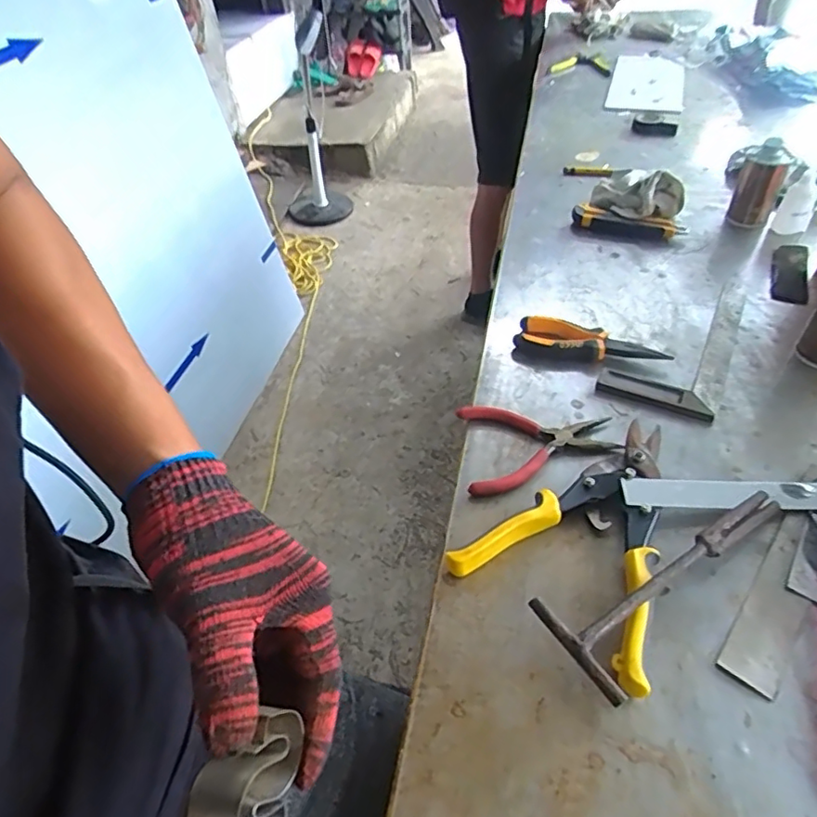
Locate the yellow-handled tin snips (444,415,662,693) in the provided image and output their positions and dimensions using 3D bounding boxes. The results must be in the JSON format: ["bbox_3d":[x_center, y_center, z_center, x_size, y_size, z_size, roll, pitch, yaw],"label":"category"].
[{"bbox_3d":[0.152,0.090,0.462,0.149,0.027,0.218,26,53,27],"label":"yellow-handled tin snips"}]

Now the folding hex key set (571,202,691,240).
[{"bbox_3d":[0.300,-0.252,0.790,0.148,0.030,0.031,10,48,14],"label":"folding hex key set"}]

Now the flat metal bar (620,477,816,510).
[{"bbox_3d":[0.268,0.072,0.475,0.180,0.007,0.026,3,53,-2],"label":"flat metal bar"}]

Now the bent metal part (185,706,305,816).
[{"bbox_3d":[-0.073,0.164,0.254,0.035,0.042,0.049,3,46,8],"label":"bent metal part"}]

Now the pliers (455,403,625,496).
[{"bbox_3d":[0.120,0.027,0.535,0.140,0.012,0.102,-7,46,-2],"label":"pliers"}]

